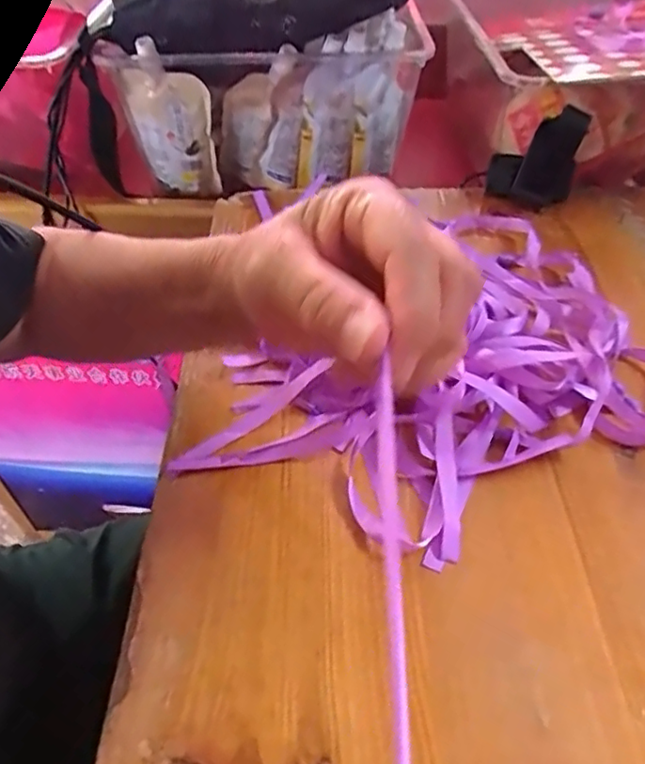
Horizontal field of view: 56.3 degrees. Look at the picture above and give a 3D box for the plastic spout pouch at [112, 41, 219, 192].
[{"bbox_3d":[-0.144,-0.242,0.568,0.078,0.140,0.015,4,47,2],"label":"plastic spout pouch"}]

